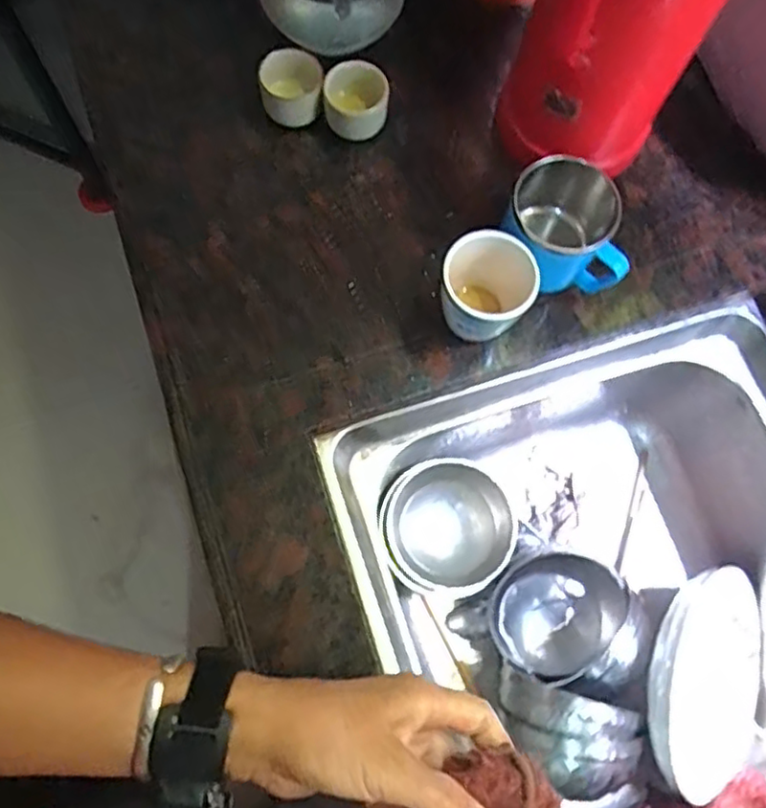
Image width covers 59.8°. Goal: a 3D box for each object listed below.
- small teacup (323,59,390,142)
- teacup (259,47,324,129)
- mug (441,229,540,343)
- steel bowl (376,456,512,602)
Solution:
[{"bbox_3d":[-0.024,-0.272,0.599,0.058,0.046,0.056,-1,74,-2],"label":"small teacup"},{"bbox_3d":[-0.082,-0.282,0.597,0.058,0.047,0.052,0,74,-2],"label":"teacup"},{"bbox_3d":[0.080,-0.088,0.529,0.068,0.082,0.076,19,74,3],"label":"mug"},{"bbox_3d":[0.062,0.122,0.657,0.129,0.044,0.129,-27,76,-9],"label":"steel bowl"}]

